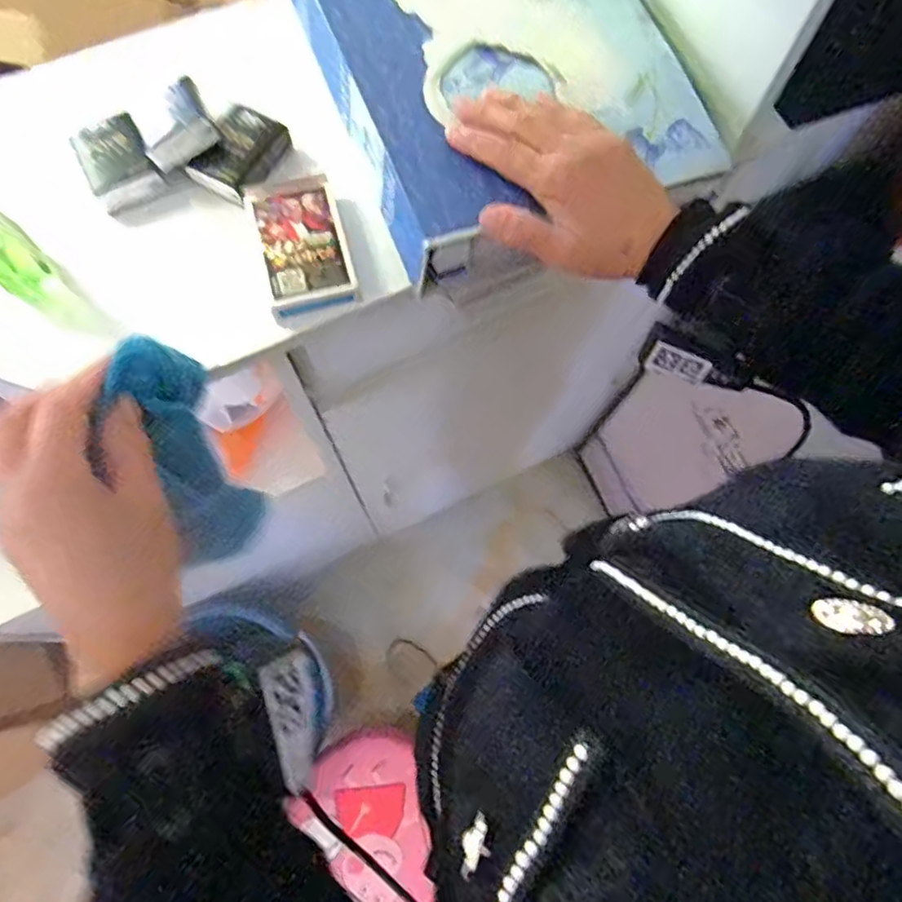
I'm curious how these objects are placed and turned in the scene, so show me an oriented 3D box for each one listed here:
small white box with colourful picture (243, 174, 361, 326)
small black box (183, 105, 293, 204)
[{"bbox_3d":[-0.102,-0.142,0.408,0.055,0.015,0.104,-16,74,-7],"label":"small white box with colourful picture"},{"bbox_3d":[-0.150,-0.214,0.430,0.049,0.019,0.064,24,73,5],"label":"small black box"}]

